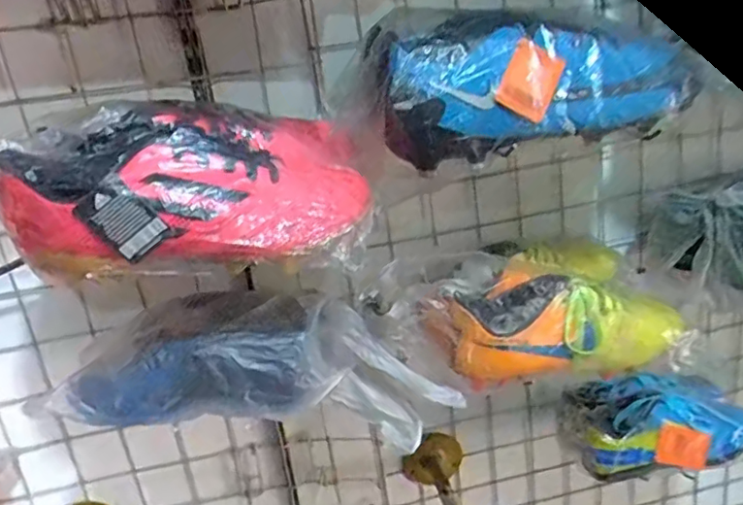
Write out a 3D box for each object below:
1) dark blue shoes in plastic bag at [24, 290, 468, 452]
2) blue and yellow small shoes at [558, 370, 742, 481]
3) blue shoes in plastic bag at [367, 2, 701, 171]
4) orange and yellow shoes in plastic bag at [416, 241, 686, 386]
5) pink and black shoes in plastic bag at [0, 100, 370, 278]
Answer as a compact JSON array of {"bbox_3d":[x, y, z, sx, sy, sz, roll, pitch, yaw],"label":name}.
[{"bbox_3d":[-0.095,0.090,0.525,0.311,0.112,0.091,4,18,-11],"label":"dark blue shoes in plastic bag"},{"bbox_3d":[0.313,0.180,0.663,0.192,0.079,0.089,-5,20,8],"label":"blue and yellow small shoes"},{"bbox_3d":[0.123,-0.138,0.472,0.237,0.108,0.095,-9,20,-4],"label":"blue shoes in plastic bag"},{"bbox_3d":[0.156,0.043,0.567,0.220,0.087,0.139,-7,20,0],"label":"orange and yellow shoes in plastic bag"},{"bbox_3d":[-0.128,-0.062,0.456,0.230,0.102,0.143,-6,20,5],"label":"pink and black shoes in plastic bag"}]

